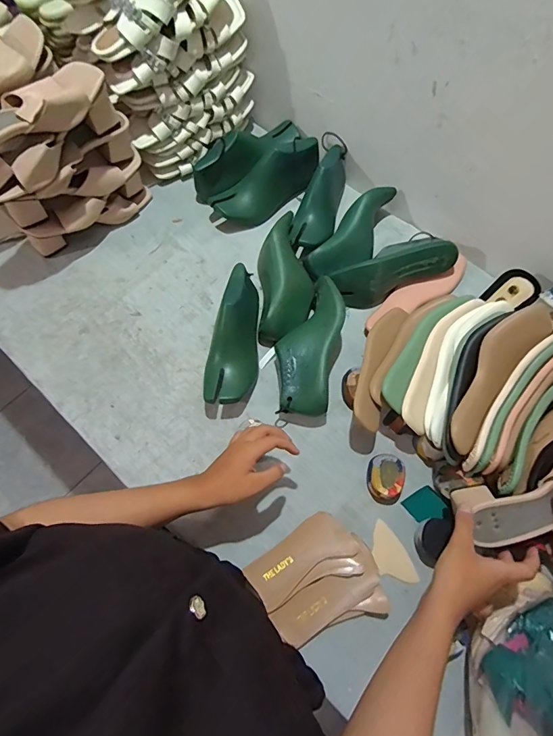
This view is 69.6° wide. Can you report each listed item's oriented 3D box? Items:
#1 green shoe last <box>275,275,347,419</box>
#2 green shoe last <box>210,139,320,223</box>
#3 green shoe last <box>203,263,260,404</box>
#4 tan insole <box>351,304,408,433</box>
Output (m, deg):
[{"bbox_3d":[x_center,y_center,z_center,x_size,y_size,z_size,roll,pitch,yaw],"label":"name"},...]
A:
[{"bbox_3d":[0.055,-0.036,0.640,0.096,0.075,0.228,15,69,6],"label":"green shoe last"},{"bbox_3d":[-0.013,-0.356,0.767,0.231,0.090,0.084,-33,71,4],"label":"green shoe last"},{"bbox_3d":[-0.070,-0.054,0.635,0.078,0.096,0.220,1,68,0],"label":"green shoe last"},{"bbox_3d":[0.159,-0.010,0.617,0.049,0.028,0.220,19,69,7],"label":"tan insole"}]

